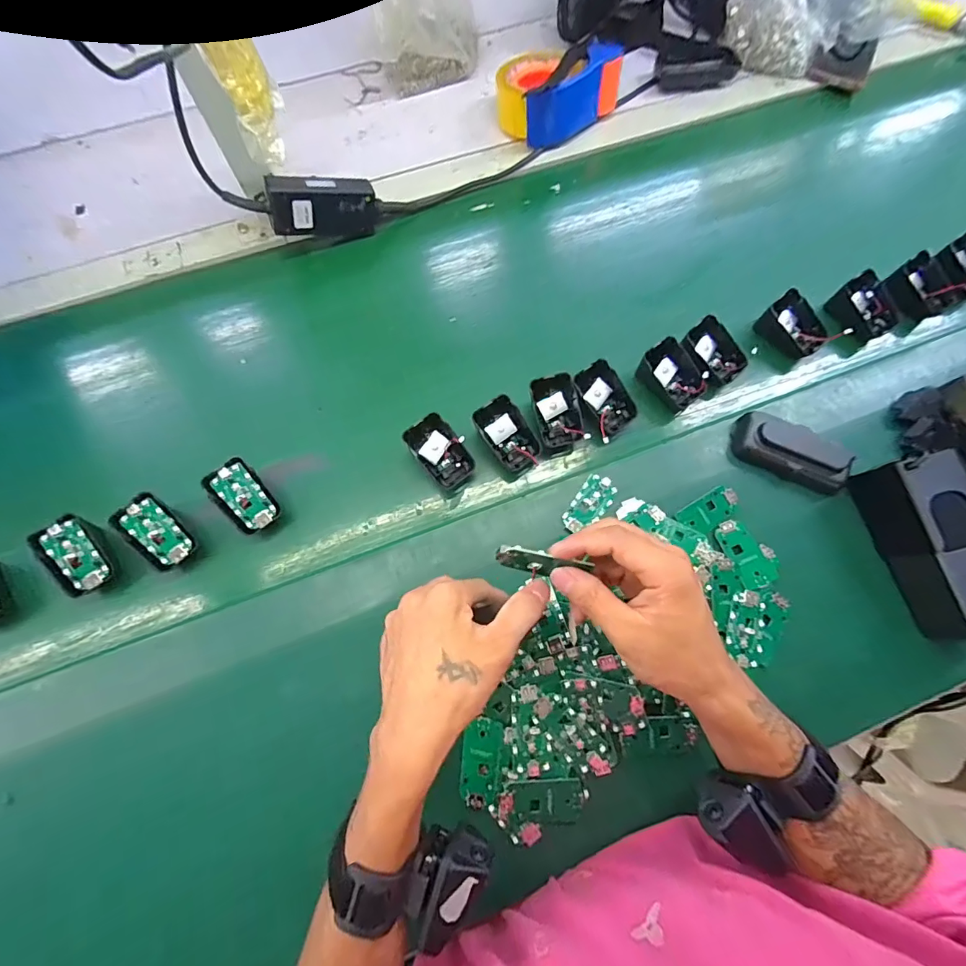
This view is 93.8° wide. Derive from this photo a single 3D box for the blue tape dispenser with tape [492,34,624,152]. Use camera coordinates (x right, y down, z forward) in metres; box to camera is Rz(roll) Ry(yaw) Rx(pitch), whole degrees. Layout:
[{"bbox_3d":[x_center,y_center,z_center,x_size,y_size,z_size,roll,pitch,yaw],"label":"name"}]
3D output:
[{"bbox_3d":[0.089,-0.511,0.588,0.131,0.075,0.131,-33,71,-5],"label":"blue tape dispenser with tape"}]

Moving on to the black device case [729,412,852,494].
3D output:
[{"bbox_3d":[0.299,-0.030,0.442,0.107,0.030,0.053,23,76,14],"label":"black device case"}]

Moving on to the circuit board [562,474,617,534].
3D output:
[{"bbox_3d":[0.102,0.021,0.432,0.030,0.006,0.061,33,78,16],"label":"circuit board"}]

